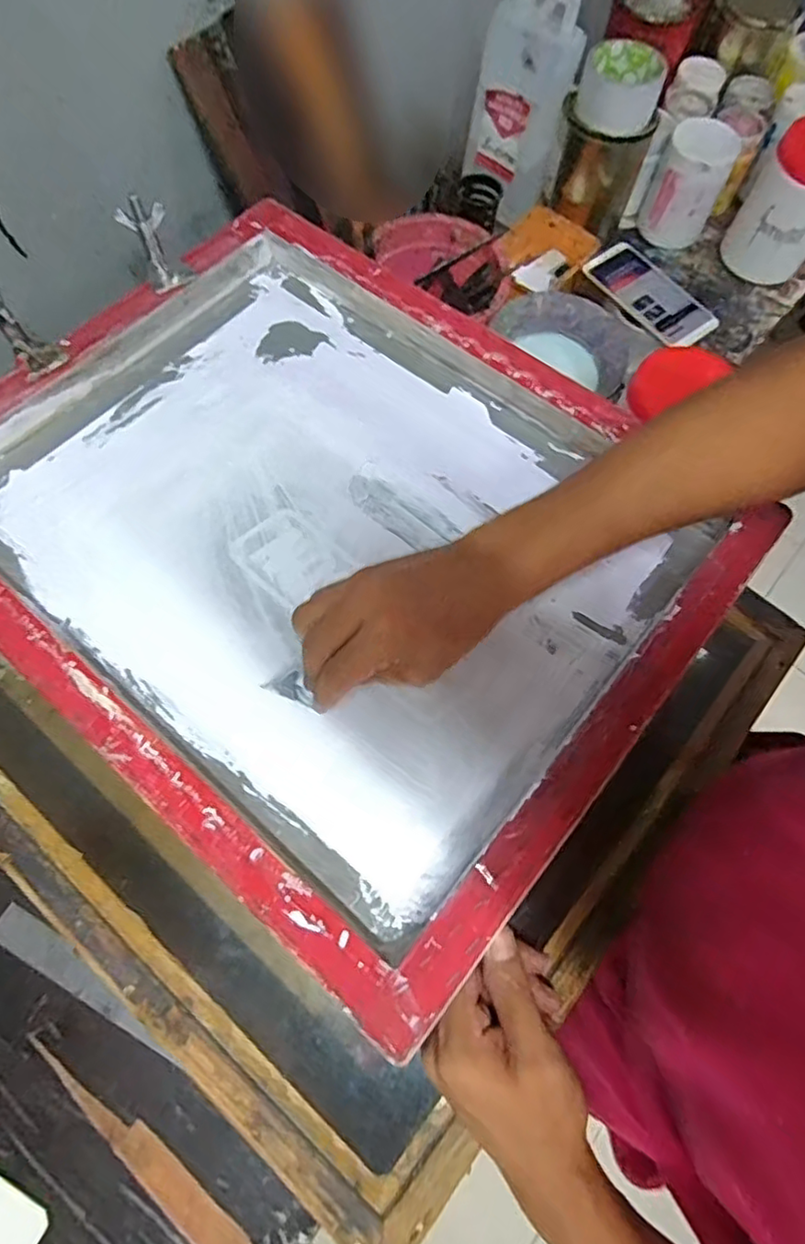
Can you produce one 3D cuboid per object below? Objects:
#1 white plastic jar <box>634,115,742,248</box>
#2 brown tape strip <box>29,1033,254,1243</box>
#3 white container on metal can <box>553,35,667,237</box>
[{"bbox_3d":[0.357,-0.548,0.760,0.083,0.116,0.070,21,71,5],"label":"white plastic jar"},{"bbox_3d":[-0.201,0.399,0.461,0.224,0.004,0.029,40,73,11],"label":"brown tape strip"},{"bbox_3d":[0.232,-0.553,0.717,0.093,0.189,0.089,16,70,3],"label":"white container on metal can"}]

